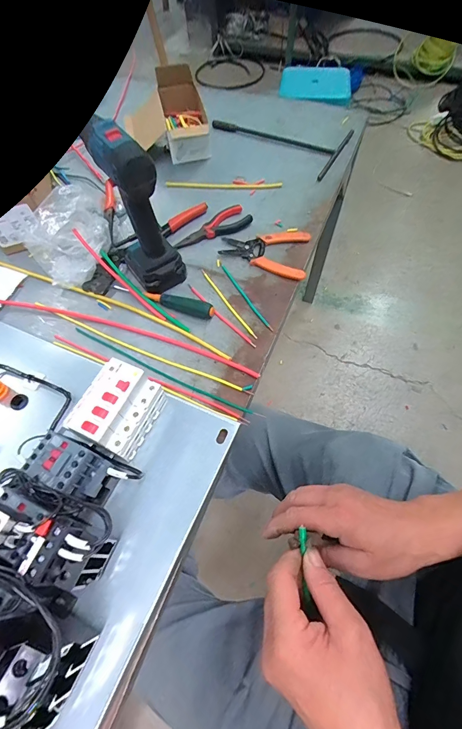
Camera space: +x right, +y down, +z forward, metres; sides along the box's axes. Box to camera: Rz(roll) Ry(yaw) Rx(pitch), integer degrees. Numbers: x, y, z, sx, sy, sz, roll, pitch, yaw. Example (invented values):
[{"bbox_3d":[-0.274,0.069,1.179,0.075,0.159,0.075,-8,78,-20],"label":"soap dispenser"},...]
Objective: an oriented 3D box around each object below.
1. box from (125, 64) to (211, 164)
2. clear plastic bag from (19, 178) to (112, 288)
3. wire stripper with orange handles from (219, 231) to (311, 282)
[{"bbox_3d":[-0.142,-0.525,0.728,0.168,0.092,0.211,-13,61,-4],"label":"box"},{"bbox_3d":[-0.249,-0.216,0.555,0.119,0.090,0.153,40,70,22],"label":"clear plastic bag"},{"bbox_3d":[0.057,-0.198,0.576,0.145,0.009,0.106,10,62,8],"label":"wire stripper with orange handles"}]

